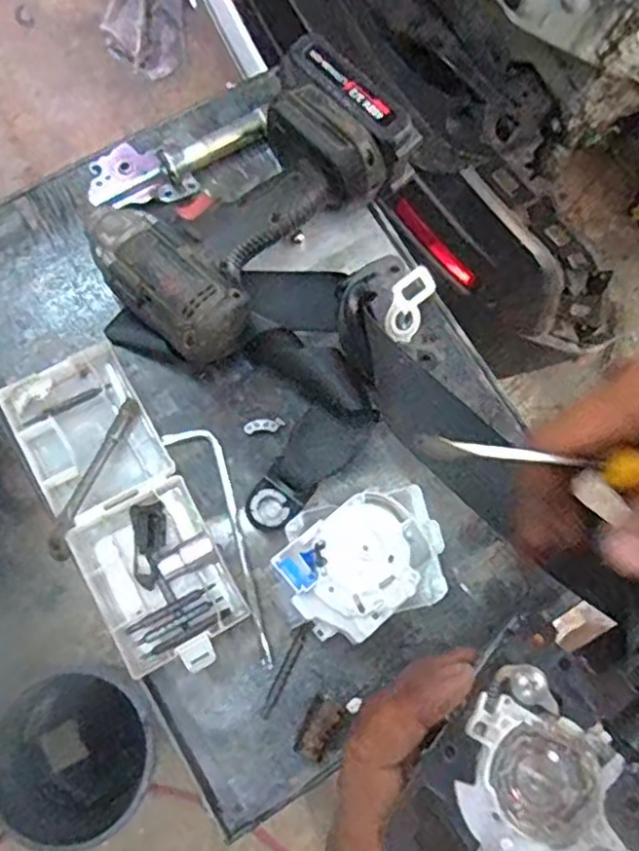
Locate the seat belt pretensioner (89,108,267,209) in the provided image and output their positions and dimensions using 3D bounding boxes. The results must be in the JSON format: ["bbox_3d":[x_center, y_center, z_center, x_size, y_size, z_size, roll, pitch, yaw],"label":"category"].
[{"bbox_3d":[-0.109,-0.209,0.535,0.142,0.022,0.050,-19,79,-6],"label":"seat belt pretensioner"}]

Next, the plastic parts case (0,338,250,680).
[{"bbox_3d":[-0.138,0.055,0.477,0.088,0.028,0.232,-29,80,-8],"label":"plastic parts case"}]

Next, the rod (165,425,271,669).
[{"bbox_3d":[-0.060,0.080,0.484,0.034,0.012,0.176,-25,77,-7],"label":"rod"}]

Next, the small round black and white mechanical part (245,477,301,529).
[{"bbox_3d":[-0.035,0.058,0.486,0.035,0.008,0.033,0,77,-2],"label":"small round black and white mechanical part"}]

